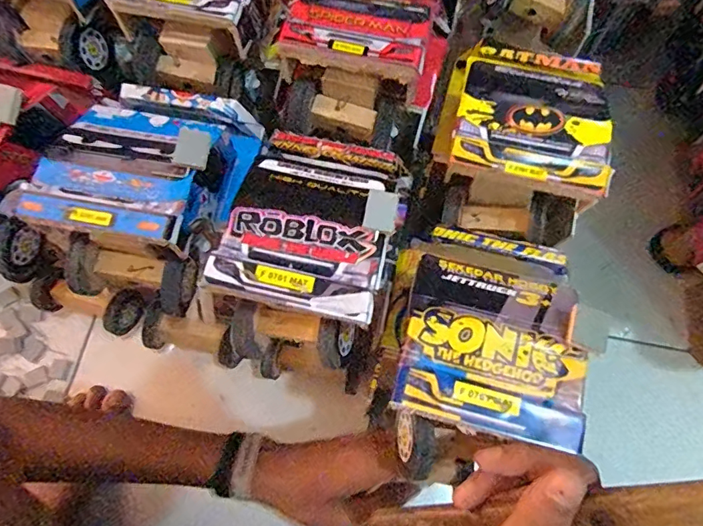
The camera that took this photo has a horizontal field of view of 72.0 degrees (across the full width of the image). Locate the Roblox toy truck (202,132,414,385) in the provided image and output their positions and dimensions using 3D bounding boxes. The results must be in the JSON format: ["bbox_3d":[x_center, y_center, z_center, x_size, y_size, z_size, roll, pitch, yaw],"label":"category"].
[{"bbox_3d":[-0.025,-0.010,0.330,0.101,0.121,0.176,13,71,5],"label":"Roblox toy truck"}]

